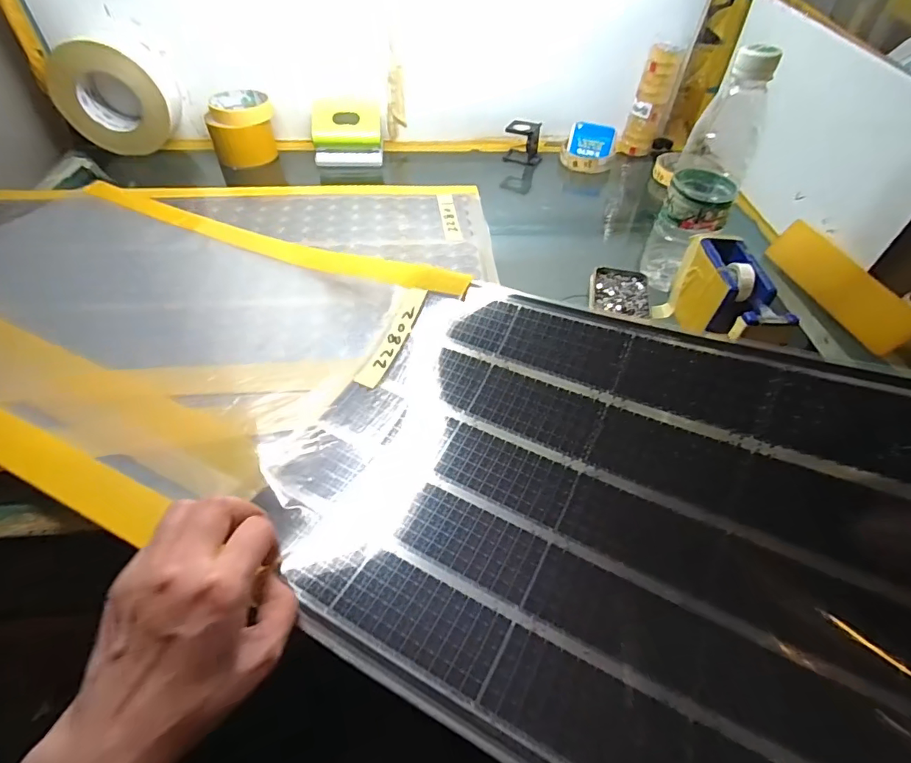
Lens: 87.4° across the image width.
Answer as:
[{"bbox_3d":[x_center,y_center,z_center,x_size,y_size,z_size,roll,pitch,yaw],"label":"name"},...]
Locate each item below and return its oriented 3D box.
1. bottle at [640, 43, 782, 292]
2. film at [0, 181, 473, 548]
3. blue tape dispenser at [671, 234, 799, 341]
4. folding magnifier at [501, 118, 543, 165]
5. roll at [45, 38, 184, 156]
[{"bbox_3d":[0.245,-0.193,0.469,0.063,0.216,0.067,26,52,19],"label":"bottle"},{"bbox_3d":[-0.322,-0.081,0.474,0.563,0.041,0.338,21,51,15],"label":"film"},{"bbox_3d":[0.255,-0.074,0.455,0.048,0.074,0.130,0,48,-2],"label":"blue tape dispenser"},{"bbox_3d":[0.107,-0.368,0.737,0.057,0.056,0.037,18,50,13],"label":"folding magnifier"},{"bbox_3d":[-0.471,-0.397,0.666,0.138,0.126,0.071,-2,49,-4],"label":"roll"}]

